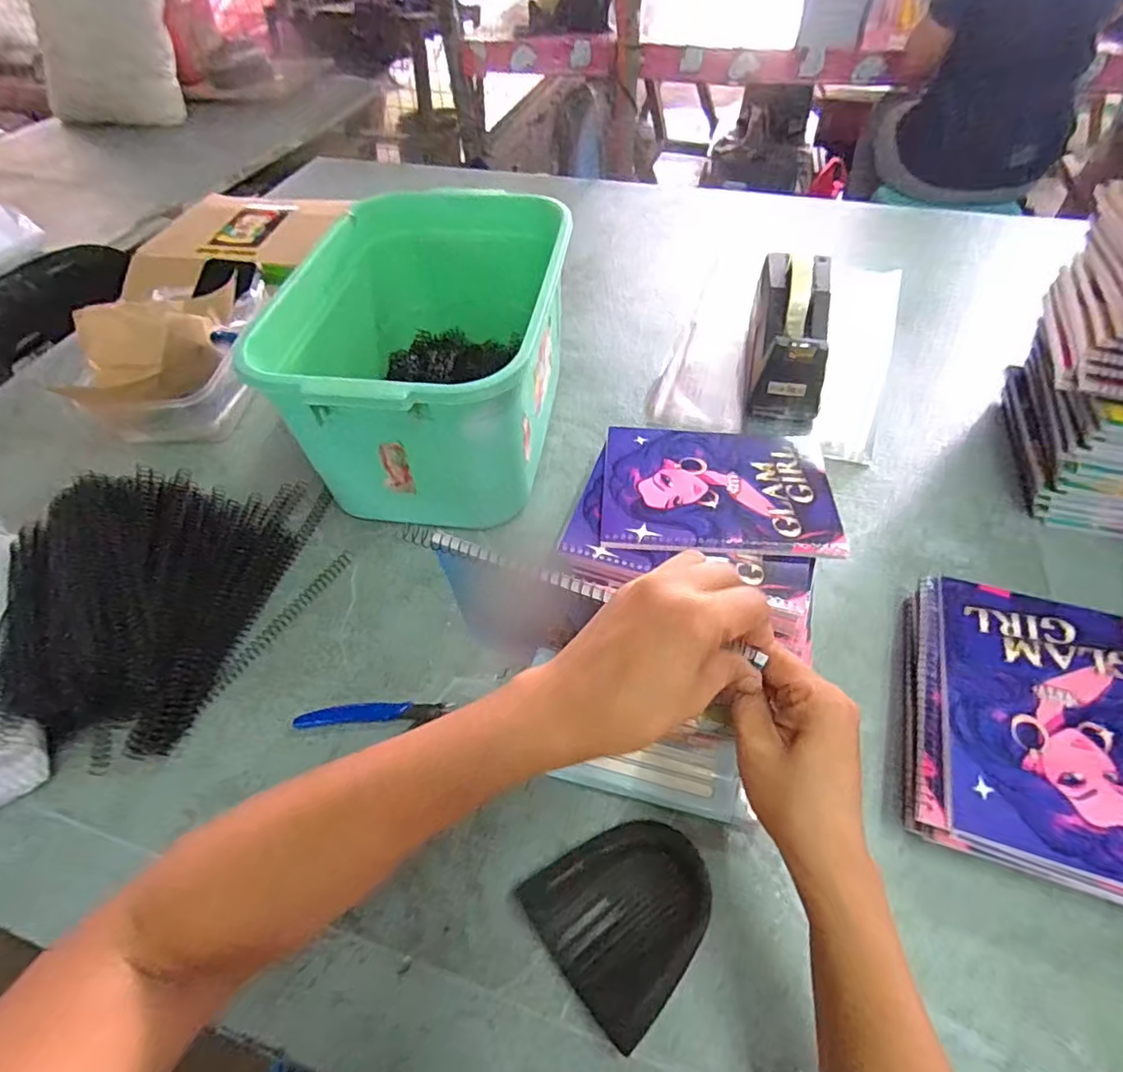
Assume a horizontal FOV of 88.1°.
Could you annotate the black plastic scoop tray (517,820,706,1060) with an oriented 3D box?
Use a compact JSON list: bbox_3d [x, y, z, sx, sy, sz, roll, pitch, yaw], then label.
[{"bbox_3d":[0.041,0.234,0.368,0.102,0.023,0.098,-36,59,-22],"label":"black plastic scoop tray"}]

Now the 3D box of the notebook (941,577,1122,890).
[{"bbox_3d":[0.339,0.123,0.389,0.144,0.010,0.191,15,55,14],"label":"notebook"}]

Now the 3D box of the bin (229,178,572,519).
[{"bbox_3d":[-0.125,-0.166,0.590,0.241,0.191,0.306,5,53,8],"label":"bin"}]

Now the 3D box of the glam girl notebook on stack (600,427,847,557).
[{"bbox_3d":[0.137,-0.043,0.511,0.194,0.008,0.141,3,53,6],"label":"glam girl notebook on stack"}]

